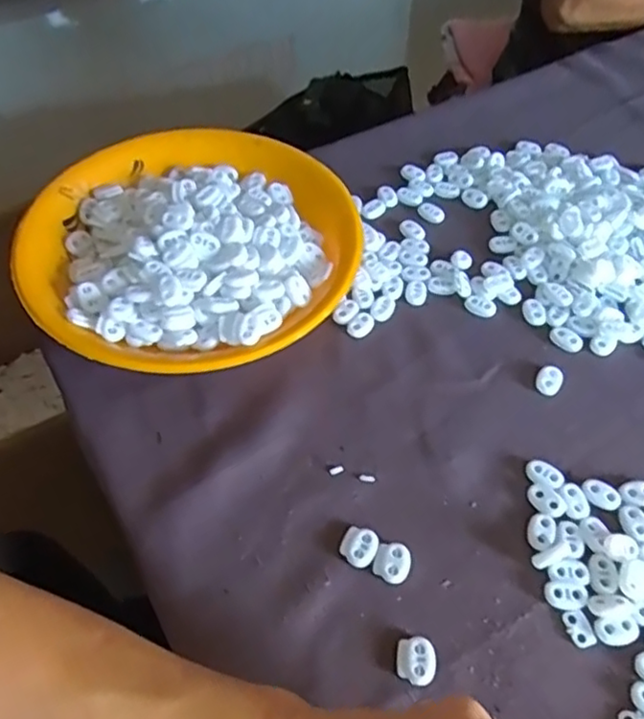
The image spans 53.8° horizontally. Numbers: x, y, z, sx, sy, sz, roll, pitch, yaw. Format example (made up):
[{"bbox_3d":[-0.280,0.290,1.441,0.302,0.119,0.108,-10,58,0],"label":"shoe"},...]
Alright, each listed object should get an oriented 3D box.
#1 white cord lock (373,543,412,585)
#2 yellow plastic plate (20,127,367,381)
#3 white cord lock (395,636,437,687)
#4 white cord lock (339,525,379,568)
[{"bbox_3d":[0.040,0.115,0.358,0.020,0.005,0.021,18,55,11],"label":"white cord lock"},{"bbox_3d":[-0.099,-0.084,0.463,0.222,0.052,0.236,1,53,-1],"label":"yellow plastic plate"},{"bbox_3d":[0.049,0.156,0.328,0.023,0.007,0.023,1,53,-1],"label":"white cord lock"},{"bbox_3d":[0.022,0.106,0.362,0.020,0.004,0.022,23,56,15],"label":"white cord lock"}]

